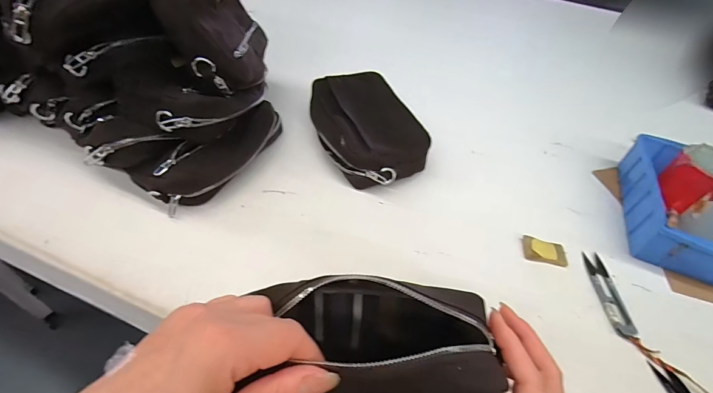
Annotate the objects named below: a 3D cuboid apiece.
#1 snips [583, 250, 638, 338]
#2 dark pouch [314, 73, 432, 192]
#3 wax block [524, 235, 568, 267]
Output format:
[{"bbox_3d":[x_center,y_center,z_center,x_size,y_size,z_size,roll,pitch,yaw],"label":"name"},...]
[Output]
[{"bbox_3d":[0.279,0.105,0.391,0.025,0.006,0.101,8,47,1],"label":"snips"},{"bbox_3d":[0.011,-0.094,0.506,0.123,0.063,0.197,-16,51,-19],"label":"dark pouch"},{"bbox_3d":[0.226,0.065,0.421,0.051,0.010,0.031,11,47,4],"label":"wax block"}]

